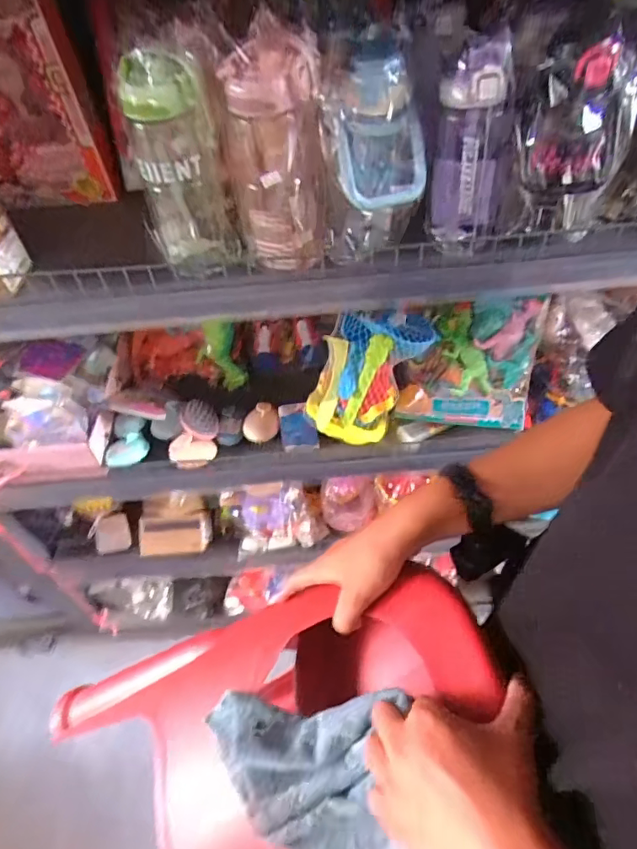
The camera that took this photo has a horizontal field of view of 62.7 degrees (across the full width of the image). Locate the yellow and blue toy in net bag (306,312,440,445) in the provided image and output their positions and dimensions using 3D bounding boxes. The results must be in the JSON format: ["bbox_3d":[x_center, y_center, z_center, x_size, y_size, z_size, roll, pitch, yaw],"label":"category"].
[{"bbox_3d":[0.089,-0.086,0.897,0.212,0.221,0.110,-3,50,2],"label":"yellow and blue toy in net bag"}]

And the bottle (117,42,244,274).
[{"bbox_3d":[-0.159,-0.299,0.604,0.092,0.219,0.098,-16,51,-9],"label":"bottle"}]

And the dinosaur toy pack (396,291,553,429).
[{"bbox_3d":[0.263,-0.113,0.929,0.228,0.038,0.222,6,96,10],"label":"dinosaur toy pack"}]

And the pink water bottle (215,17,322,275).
[{"bbox_3d":[-0.046,-0.300,0.590,0.094,0.216,0.116,-9,50,-3],"label":"pink water bottle"}]

